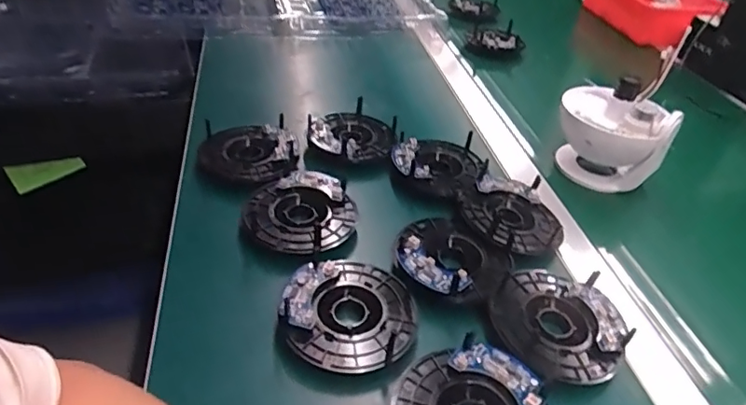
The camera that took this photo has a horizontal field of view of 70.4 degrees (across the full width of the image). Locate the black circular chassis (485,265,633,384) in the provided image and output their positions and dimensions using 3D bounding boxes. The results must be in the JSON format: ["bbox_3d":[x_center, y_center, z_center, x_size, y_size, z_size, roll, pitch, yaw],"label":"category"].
[{"bbox_3d":[0.139,0.088,0.402,0.094,0.018,0.101,3,38,-3],"label":"black circular chassis"}]

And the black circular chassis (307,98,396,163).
[{"bbox_3d":[-0.024,-0.083,0.597,0.094,0.033,0.102,3,38,-3],"label":"black circular chassis"}]

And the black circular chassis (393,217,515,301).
[{"bbox_3d":[0.069,0.042,0.445,0.094,0.016,0.098,3,38,-3],"label":"black circular chassis"}]

